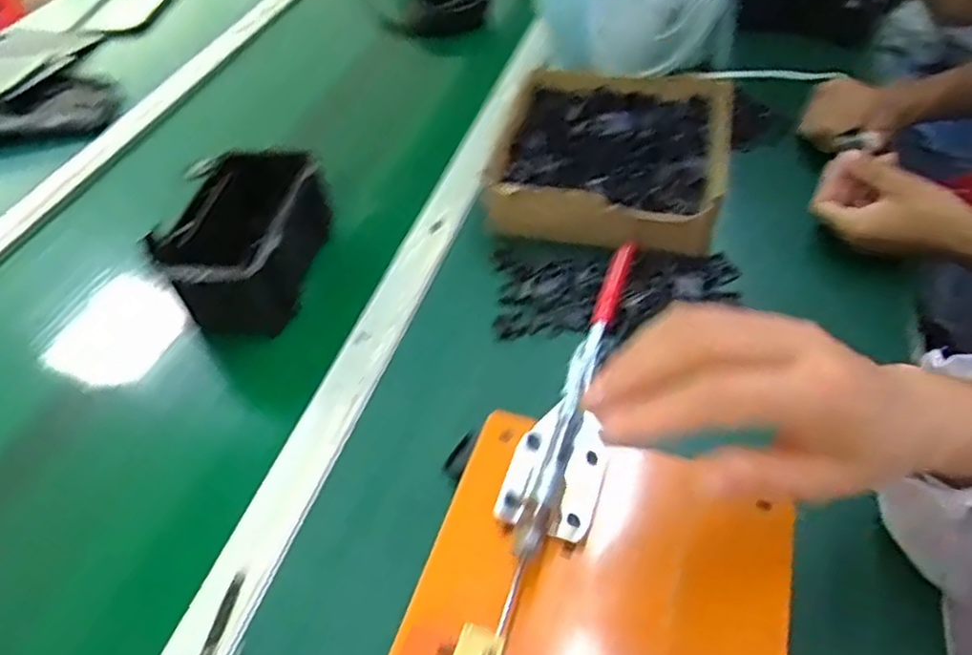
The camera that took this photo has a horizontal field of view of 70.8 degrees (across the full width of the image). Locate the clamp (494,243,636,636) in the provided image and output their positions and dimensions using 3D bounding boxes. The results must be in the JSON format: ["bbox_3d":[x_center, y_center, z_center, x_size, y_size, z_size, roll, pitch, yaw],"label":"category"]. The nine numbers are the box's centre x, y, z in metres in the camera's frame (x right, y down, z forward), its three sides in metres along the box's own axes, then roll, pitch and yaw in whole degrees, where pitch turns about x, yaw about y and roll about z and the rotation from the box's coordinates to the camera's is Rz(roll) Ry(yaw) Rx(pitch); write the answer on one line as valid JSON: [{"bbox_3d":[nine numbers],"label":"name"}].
[{"bbox_3d":[0.049,0.050,0.392,0.050,0.049,0.251,13,50,16],"label":"clamp"}]

